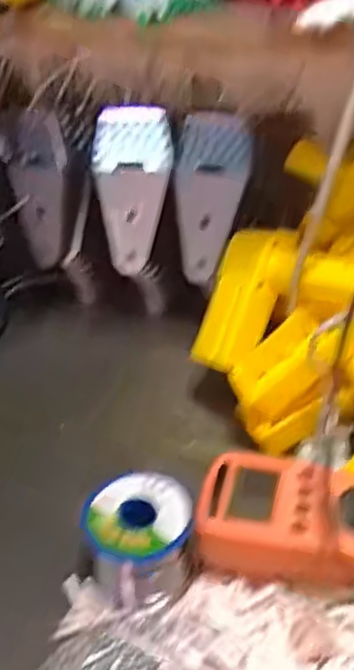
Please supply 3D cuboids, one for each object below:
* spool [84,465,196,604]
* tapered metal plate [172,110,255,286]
[{"bbox_3d":[-0.024,0.128,0.439,0.067,0.057,0.061,-7,38,-6],"label":"spool"},{"bbox_3d":[0.026,-0.117,0.606,0.064,0.142,0.010,14,17,20],"label":"tapered metal plate"}]

